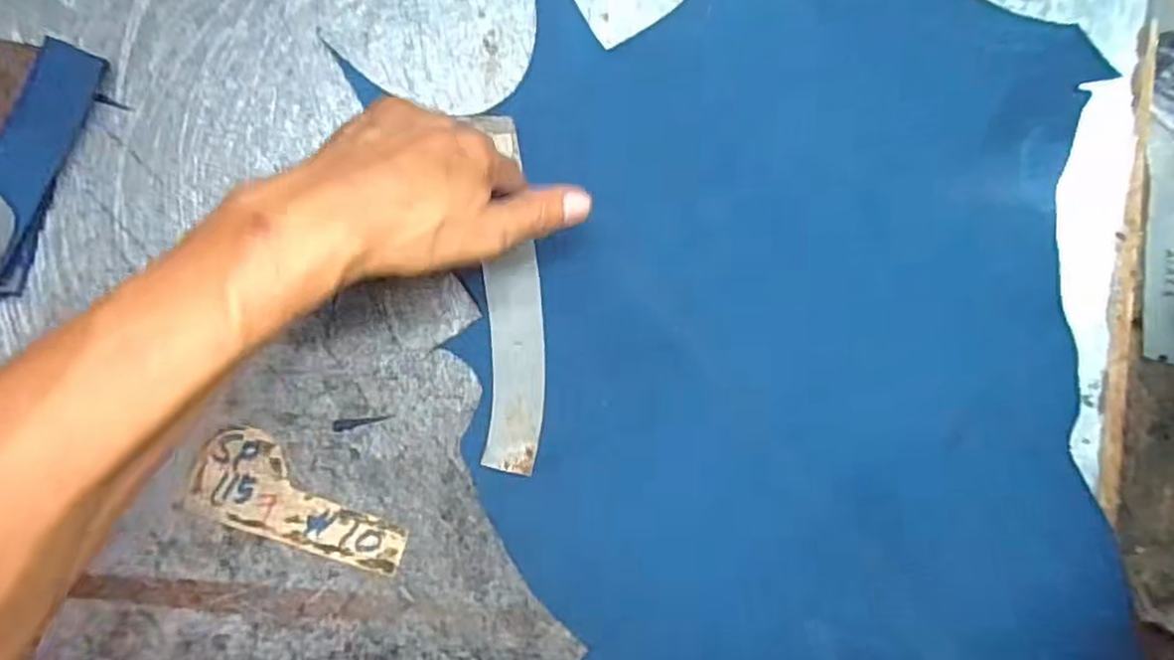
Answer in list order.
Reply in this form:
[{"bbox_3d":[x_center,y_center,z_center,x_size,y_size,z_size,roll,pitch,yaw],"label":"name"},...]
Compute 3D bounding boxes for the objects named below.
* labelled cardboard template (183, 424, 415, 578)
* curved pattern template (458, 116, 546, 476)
[{"bbox_3d":[-0.166,0.101,0.413,0.125,0.004,0.053,22,89,-7],"label":"labelled cardboard template"},{"bbox_3d":[-0.044,-0.020,0.419,0.036,0.007,0.208,-1,91,-7],"label":"curved pattern template"}]

